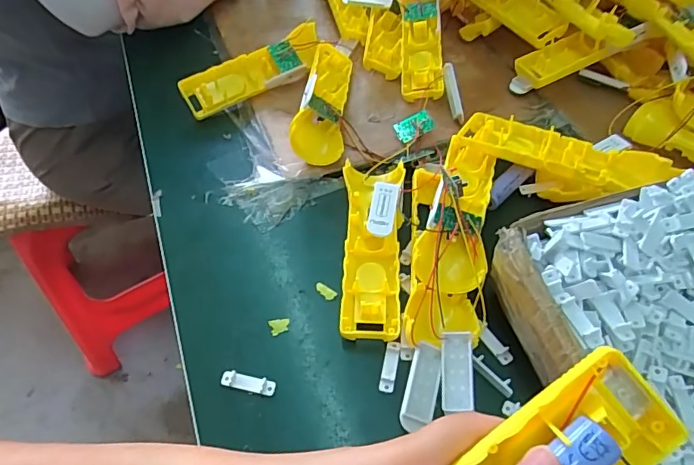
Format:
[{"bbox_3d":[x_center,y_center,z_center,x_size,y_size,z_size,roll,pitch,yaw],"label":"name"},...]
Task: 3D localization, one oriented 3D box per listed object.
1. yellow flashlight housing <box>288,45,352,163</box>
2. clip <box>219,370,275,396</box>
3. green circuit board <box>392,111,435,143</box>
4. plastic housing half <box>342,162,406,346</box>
[{"bbox_3d":[-0.019,-0.133,0.497,0.044,0.044,0.159,5,53,6],"label":"yellow flashlight housing"},{"bbox_3d":[-0.068,0.102,0.343,0.037,0.004,0.010,12,54,11],"label":"clip"},{"bbox_3d":[0.065,-0.100,0.479,0.035,0.008,0.028,-26,55,8],"label":"green circuit board"},{"bbox_3d":[0.020,0.010,0.403,0.047,0.024,0.161,1,53,4],"label":"plastic housing half"}]

